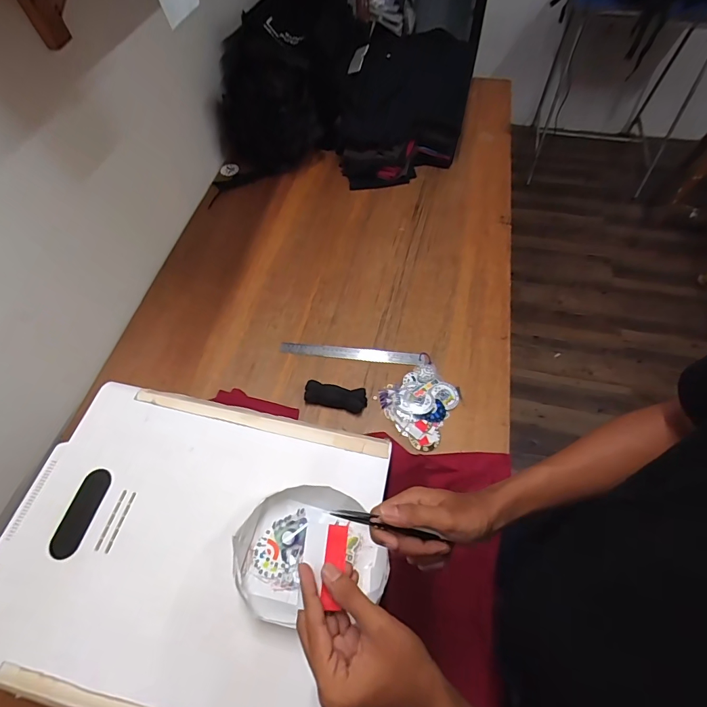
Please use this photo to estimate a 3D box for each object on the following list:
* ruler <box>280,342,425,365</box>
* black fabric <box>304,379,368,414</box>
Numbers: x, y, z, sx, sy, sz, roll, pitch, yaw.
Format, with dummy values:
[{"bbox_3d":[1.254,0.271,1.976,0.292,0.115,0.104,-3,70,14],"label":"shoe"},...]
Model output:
[{"bbox_3d":[-0.005,-0.002,0.878,0.313,0.006,0.030,6,68,4],"label":"ruler"},{"bbox_3d":[-0.036,0.090,0.816,0.129,0.034,0.048,10,60,7],"label":"black fabric"}]

